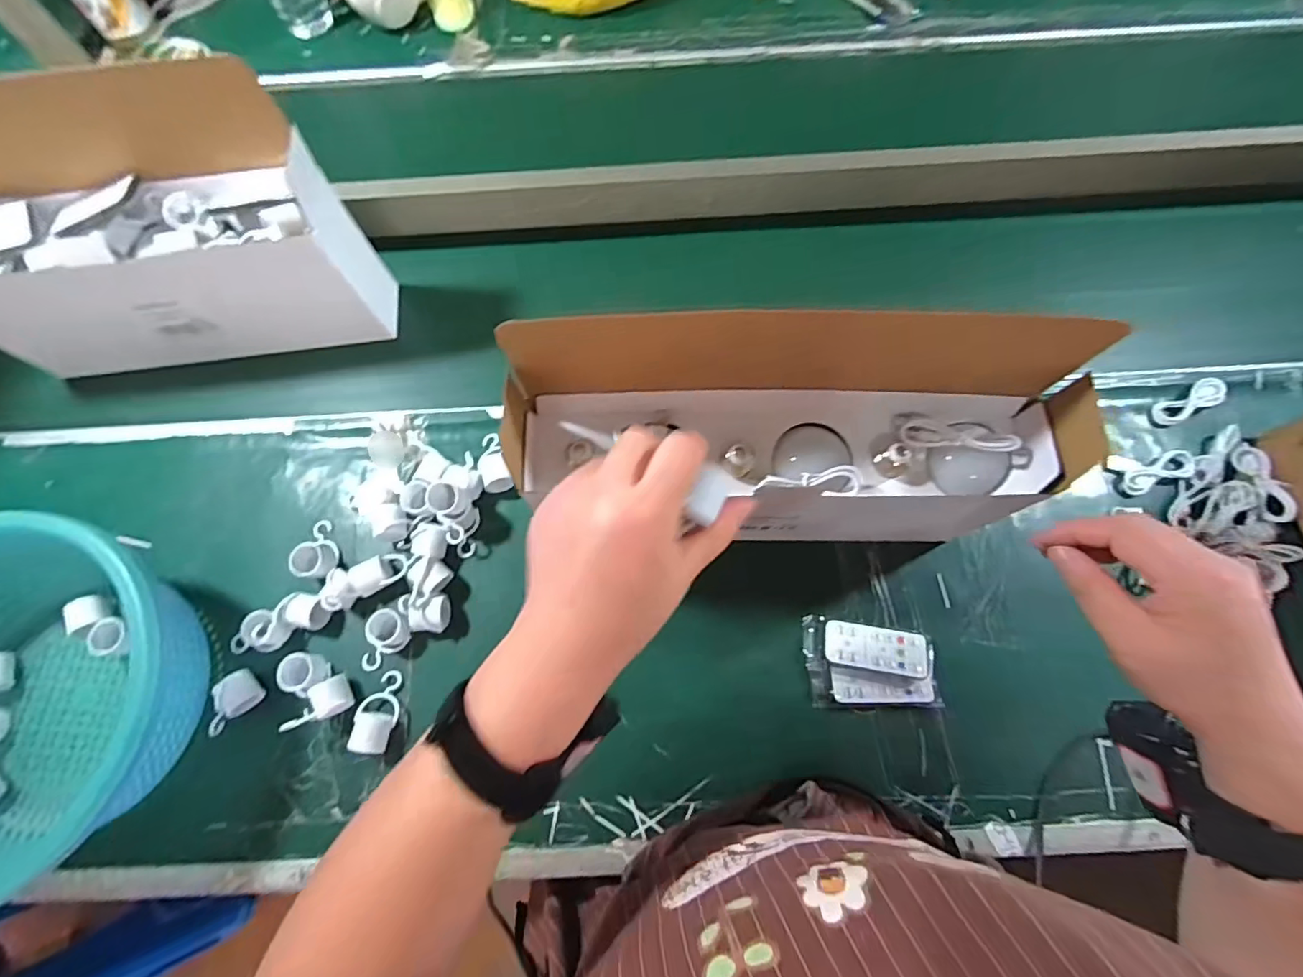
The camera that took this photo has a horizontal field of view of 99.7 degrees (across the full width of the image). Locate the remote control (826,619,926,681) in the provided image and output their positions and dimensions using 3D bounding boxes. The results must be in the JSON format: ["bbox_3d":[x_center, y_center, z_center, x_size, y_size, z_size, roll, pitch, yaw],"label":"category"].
[{"bbox_3d":[0.193,0.137,0.474,0.083,0.005,0.041,6,55,8],"label":"remote control"}]

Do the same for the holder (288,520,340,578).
[{"bbox_3d":[-0.312,0.055,0.512,0.033,0.025,0.057,-9,72,-3],"label":"holder"}]

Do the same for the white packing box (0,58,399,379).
[{"bbox_3d":[-0.468,-0.229,0.509,0.363,0.218,0.119,-8,72,-3],"label":"white packing box"}]

